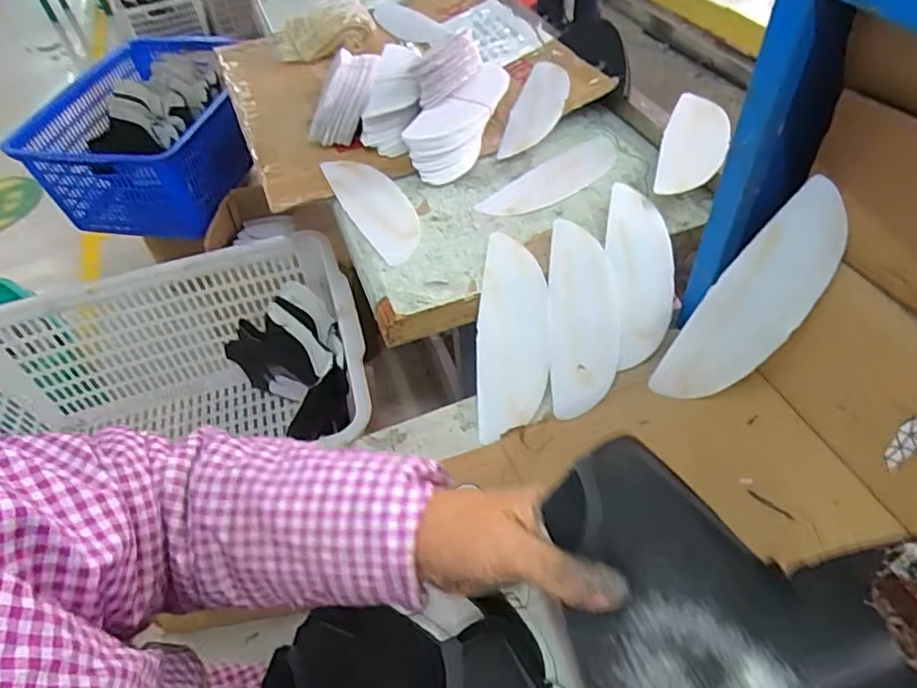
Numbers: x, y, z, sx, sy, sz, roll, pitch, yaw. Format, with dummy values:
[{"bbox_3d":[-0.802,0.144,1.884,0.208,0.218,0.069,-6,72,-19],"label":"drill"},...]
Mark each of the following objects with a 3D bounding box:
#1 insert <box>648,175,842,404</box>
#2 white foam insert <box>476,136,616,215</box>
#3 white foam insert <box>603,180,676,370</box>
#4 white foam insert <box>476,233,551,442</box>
[{"bbox_3d":[0.256,-0.031,0.508,0.073,0.214,0.009,34,28,7],"label":"insert"},{"bbox_3d":[0.117,-0.200,0.712,0.205,0.008,0.072,-31,53,-19],"label":"white foam insert"},{"bbox_3d":[0.192,-0.073,0.617,0.073,0.007,0.209,9,69,-6],"label":"white foam insert"},{"bbox_3d":[0.054,-0.010,0.578,0.069,0.007,0.208,2,76,2],"label":"white foam insert"}]

